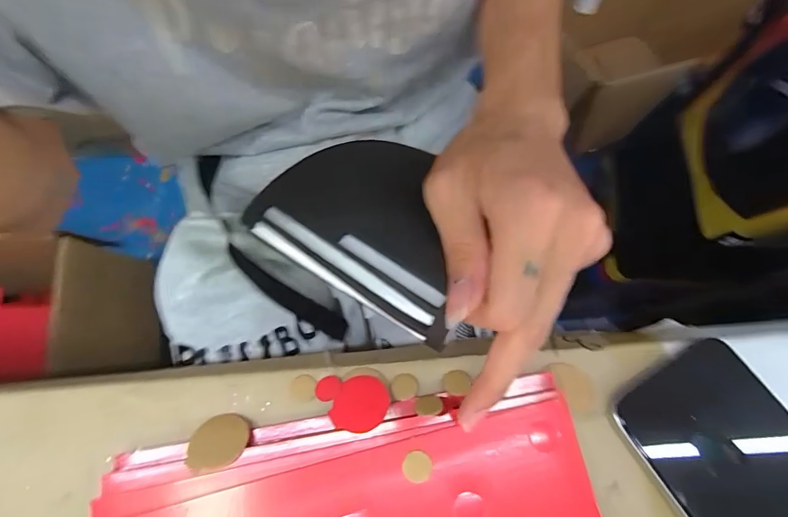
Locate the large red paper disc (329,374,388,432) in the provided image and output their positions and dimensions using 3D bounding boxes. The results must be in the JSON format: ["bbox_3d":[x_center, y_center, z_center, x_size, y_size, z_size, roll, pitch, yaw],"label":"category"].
[{"bbox_3d":[-0.016,0.073,0.202,0.027,0.004,0.027,-2,53,3],"label":"large red paper disc"}]

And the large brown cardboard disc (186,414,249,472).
[{"bbox_3d":[-0.085,0.089,0.196,0.027,0.004,0.026,1,41,-1],"label":"large brown cardboard disc"}]

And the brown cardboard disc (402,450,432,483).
[{"bbox_3d":[0.011,0.095,0.184,0.013,0.004,0.013,0,70,1],"label":"brown cardboard disc"}]

